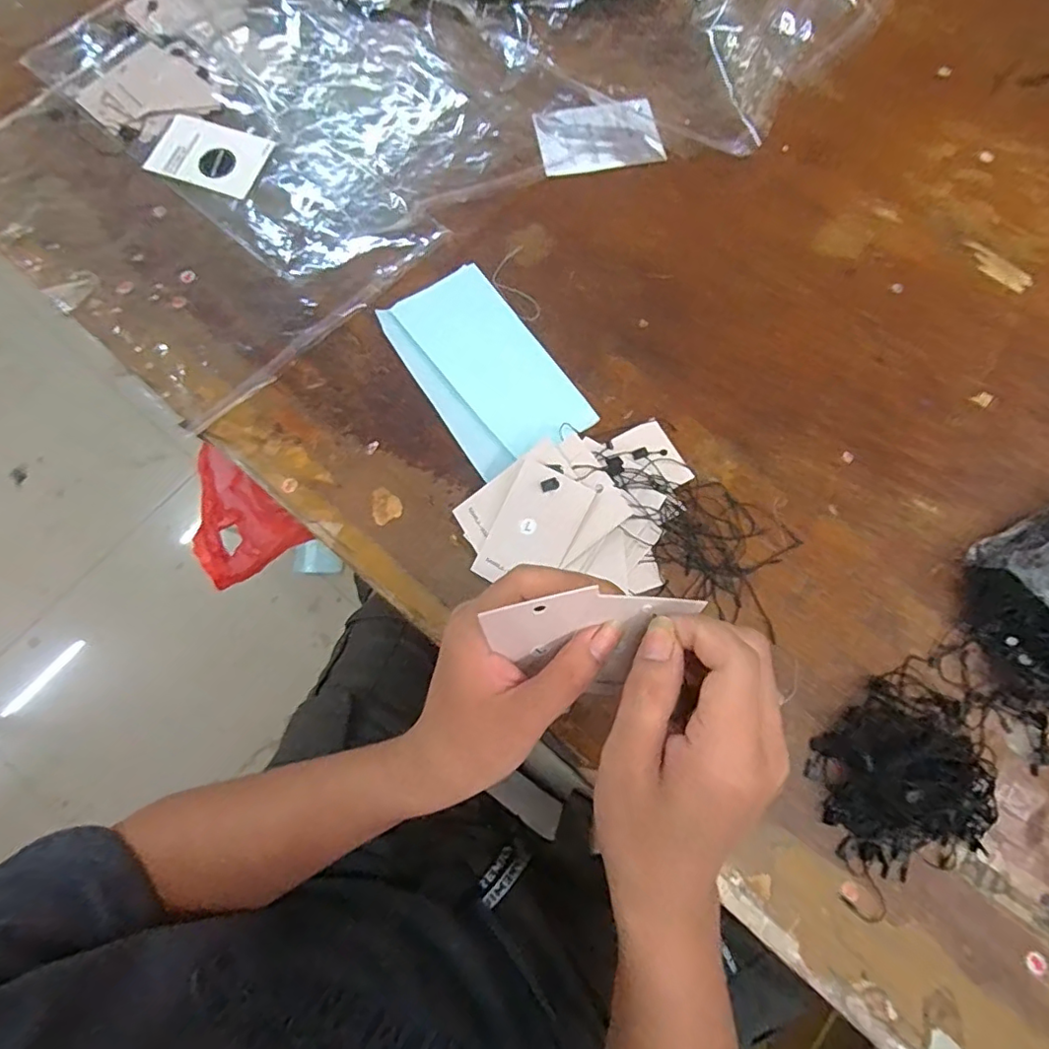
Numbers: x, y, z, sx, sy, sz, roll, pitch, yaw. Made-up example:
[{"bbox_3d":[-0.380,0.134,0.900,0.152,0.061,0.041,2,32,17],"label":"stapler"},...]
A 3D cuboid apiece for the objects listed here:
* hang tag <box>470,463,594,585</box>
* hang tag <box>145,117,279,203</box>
[{"bbox_3d":[0.005,0.004,0.354,0.050,0.004,0.078,28,95,14],"label":"hang tag"},{"bbox_3d":[-0.261,-0.306,0.471,0.090,0.007,0.056,15,82,-1],"label":"hang tag"}]

